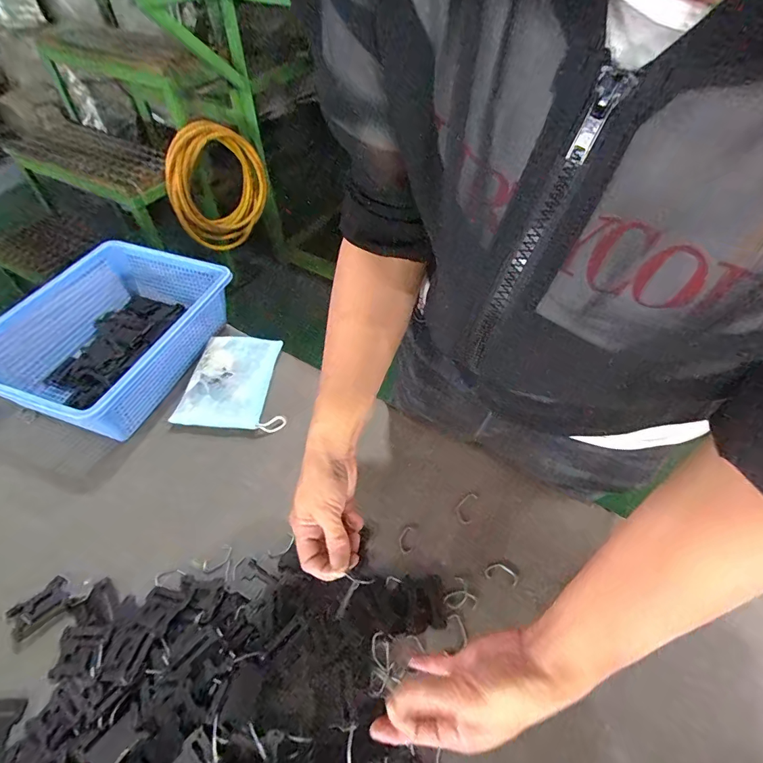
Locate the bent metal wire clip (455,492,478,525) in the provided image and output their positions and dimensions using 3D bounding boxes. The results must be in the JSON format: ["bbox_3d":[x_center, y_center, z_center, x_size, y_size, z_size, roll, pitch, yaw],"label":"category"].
[{"bbox_3d":[0.102,0.152,0.502,0.021,0.004,0.042,18,53,13],"label":"bent metal wire clip"}]

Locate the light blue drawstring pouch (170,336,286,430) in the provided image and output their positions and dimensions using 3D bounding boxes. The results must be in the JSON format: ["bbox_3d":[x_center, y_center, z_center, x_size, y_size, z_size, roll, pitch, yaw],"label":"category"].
[{"bbox_3d":[-0.207,-0.003,0.608,0.138,0.029,0.161,5,51,3],"label":"light blue drawstring pouch"}]

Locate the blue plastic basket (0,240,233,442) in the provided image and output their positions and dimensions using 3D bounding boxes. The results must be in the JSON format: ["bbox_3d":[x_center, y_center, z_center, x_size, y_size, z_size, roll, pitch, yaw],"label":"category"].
[{"bbox_3d":[-0.384,-0.066,0.601,0.230,0.098,0.296,17,53,12],"label":"blue plastic basket"}]

